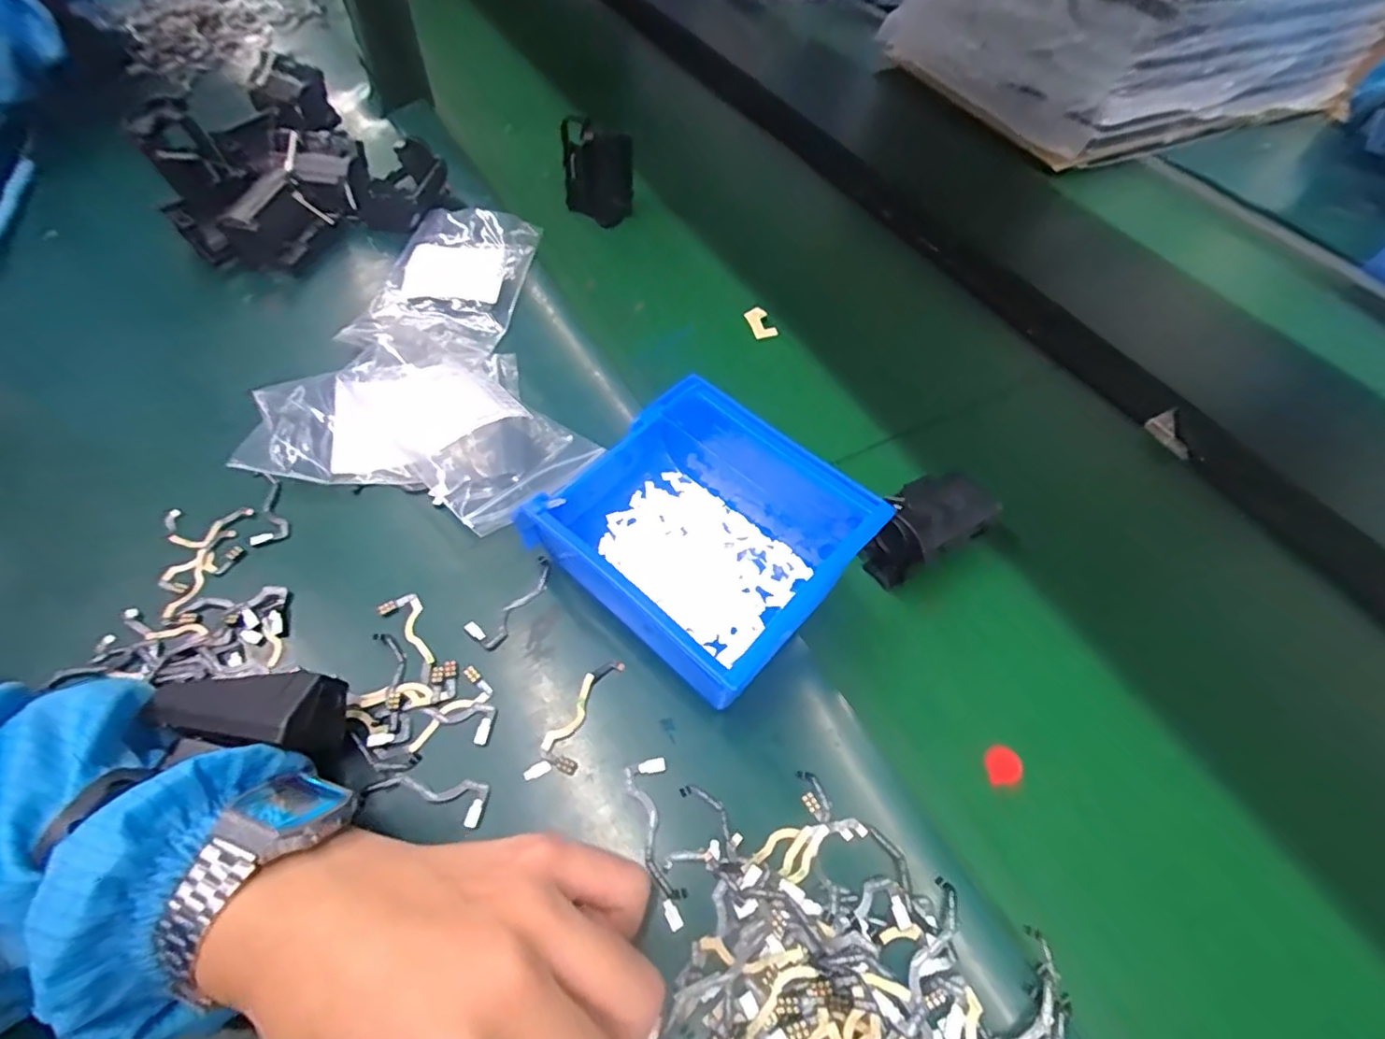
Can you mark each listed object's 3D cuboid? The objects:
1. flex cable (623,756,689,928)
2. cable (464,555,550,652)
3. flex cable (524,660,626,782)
[{"bbox_3d":[-0.013,0.132,0.253,0.017,0.004,0.062,-13,58,-11],"label":"flex cable"},{"bbox_3d":[-0.089,0.042,0.310,0.019,0.004,0.054,33,61,18],"label":"cable"},{"bbox_3d":[-0.052,0.090,0.279,0.019,0.005,0.061,21,58,11],"label":"flex cable"}]

